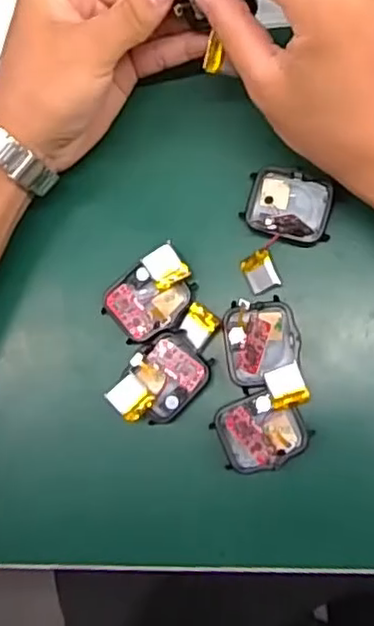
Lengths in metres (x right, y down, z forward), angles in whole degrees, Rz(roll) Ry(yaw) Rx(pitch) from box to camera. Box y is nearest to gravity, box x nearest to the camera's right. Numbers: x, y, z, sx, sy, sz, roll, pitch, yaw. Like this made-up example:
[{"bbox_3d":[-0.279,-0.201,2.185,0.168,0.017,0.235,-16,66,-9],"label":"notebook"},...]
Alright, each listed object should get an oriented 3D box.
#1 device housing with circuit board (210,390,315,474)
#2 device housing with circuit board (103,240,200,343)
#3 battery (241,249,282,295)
[{"bbox_3d":[0.039,0.062,0.333,0.044,0.014,0.038,-22,82,6],"label":"device housing with circuit board"},{"bbox_3d":[-0.019,-0.008,0.347,0.050,0.016,0.037,-38,81,3],"label":"device housing with circuit board"},{"bbox_3d":[0.040,-0.022,0.340,0.018,0.005,0.022,-31,78,31],"label":"battery"}]

